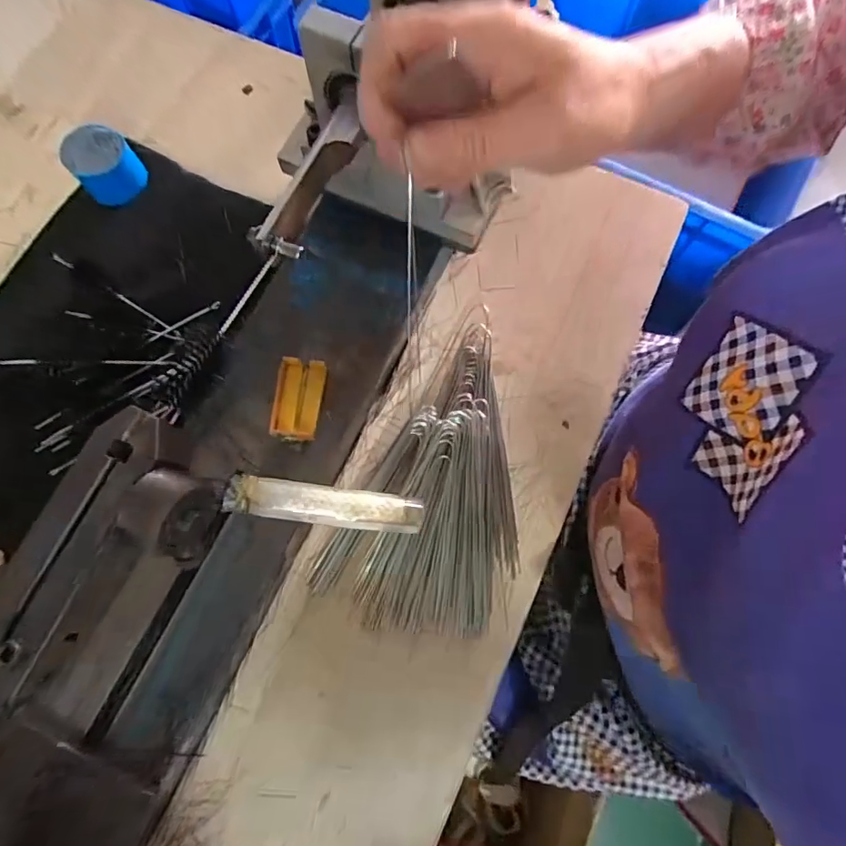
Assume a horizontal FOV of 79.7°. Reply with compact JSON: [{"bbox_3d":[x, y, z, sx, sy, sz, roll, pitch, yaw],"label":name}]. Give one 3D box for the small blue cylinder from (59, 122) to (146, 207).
[{"bbox_3d":[-0.256,-0.209,0.410,0.048,0.037,0.044,0,75,1],"label":"small blue cylinder"}]

